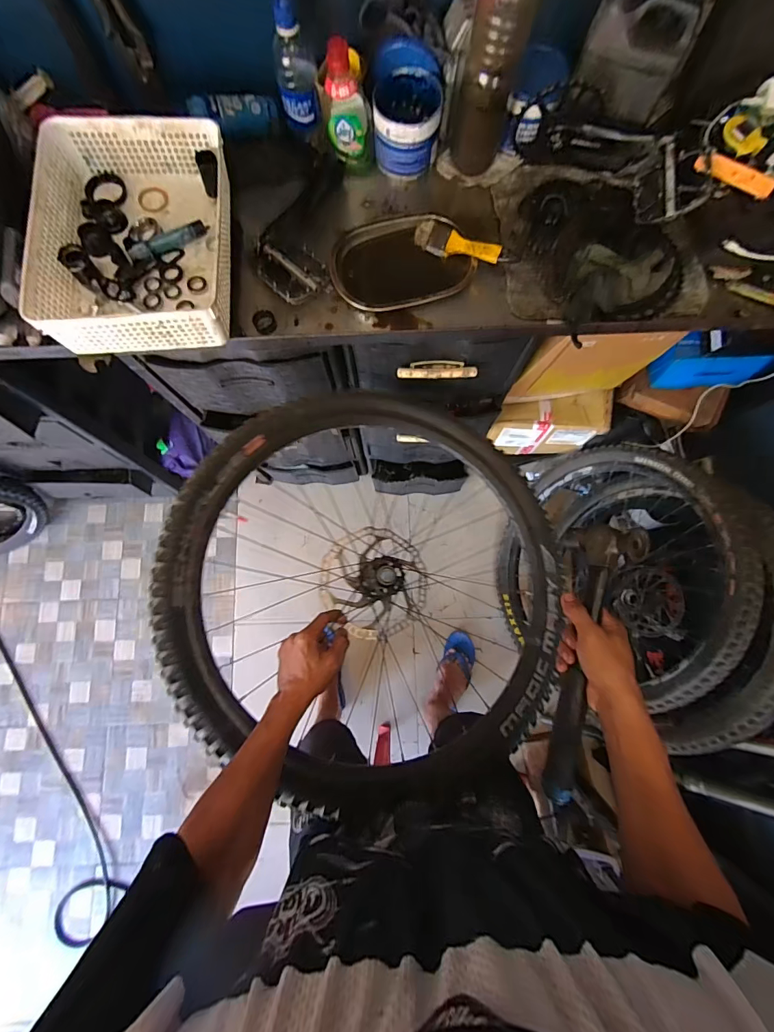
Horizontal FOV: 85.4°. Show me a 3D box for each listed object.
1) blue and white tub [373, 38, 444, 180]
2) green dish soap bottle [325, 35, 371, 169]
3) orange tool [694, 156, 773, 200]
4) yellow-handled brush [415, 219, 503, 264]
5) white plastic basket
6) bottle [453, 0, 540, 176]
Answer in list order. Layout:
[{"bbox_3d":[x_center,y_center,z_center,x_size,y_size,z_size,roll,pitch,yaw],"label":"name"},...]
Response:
[{"bbox_3d":[0.030,-0.605,0.638,0.104,0.114,0.101,1,79,1],"label":"blue and white tub"},{"bbox_3d":[-0.059,-0.600,0.628,0.066,0.160,0.036,0,79,1],"label":"green dish soap bottle"},{"bbox_3d":[0.501,-0.490,0.604,0.110,0.015,0.025,35,82,7],"label":"orange tool"},{"bbox_3d":[0.107,-0.415,0.643,0.138,0.009,0.042,30,106,14],"label":"yellow-handled brush"},{"bbox_3d":[-0.351,-0.406,0.607,0.243,0.093,0.338,-5,79,0],"label":"white plastic basket"},{"bbox_3d":[0.143,-0.615,0.566,0.083,0.252,0.064,15,80,4],"label":"bottle"}]

